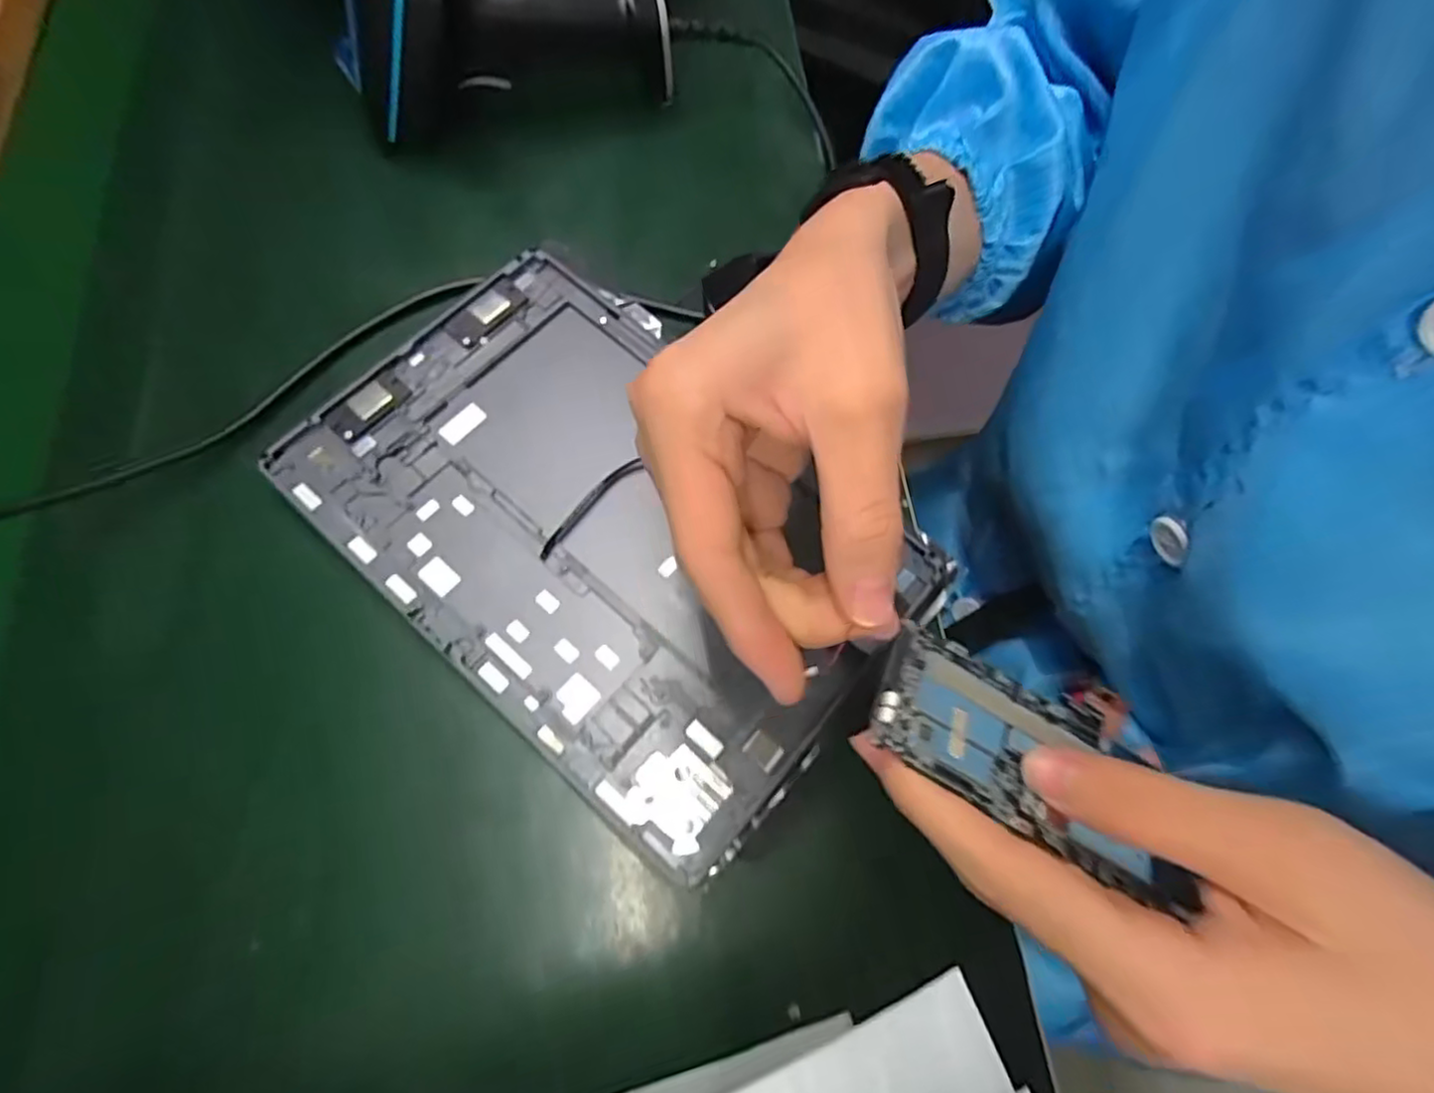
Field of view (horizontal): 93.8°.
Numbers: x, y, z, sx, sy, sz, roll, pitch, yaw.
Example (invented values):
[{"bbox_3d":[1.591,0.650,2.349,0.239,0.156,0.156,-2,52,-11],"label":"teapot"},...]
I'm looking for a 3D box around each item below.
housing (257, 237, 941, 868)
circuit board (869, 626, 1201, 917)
[{"bbox_3d":[-0.050,-0.013,0.289,0.255,0.012,0.166,40,73,15],"label":"housing"},{"bbox_3d":[0.094,0.063,0.202,0.100,0.004,0.045,29,56,-6],"label":"circuit board"}]

